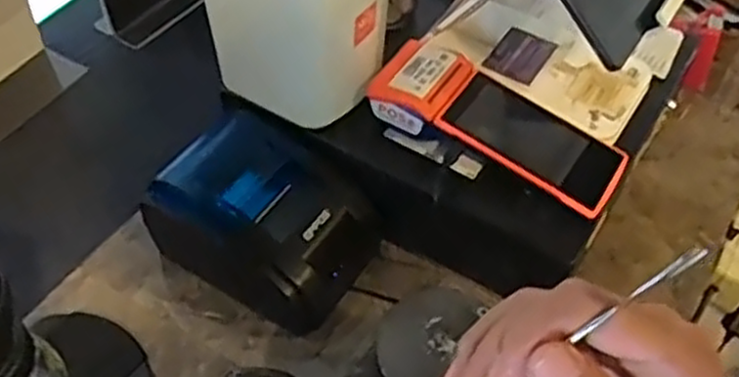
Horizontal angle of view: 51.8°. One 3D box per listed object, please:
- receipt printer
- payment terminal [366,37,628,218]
[{"bbox_3d":[-0.093,0.022,0.679,0.179,0.099,0.128,24,55,18],"label":"receipt printer"},{"bbox_3d":[0.112,-0.058,0.658,0.216,0.064,0.093,24,55,19],"label":"payment terminal"}]

